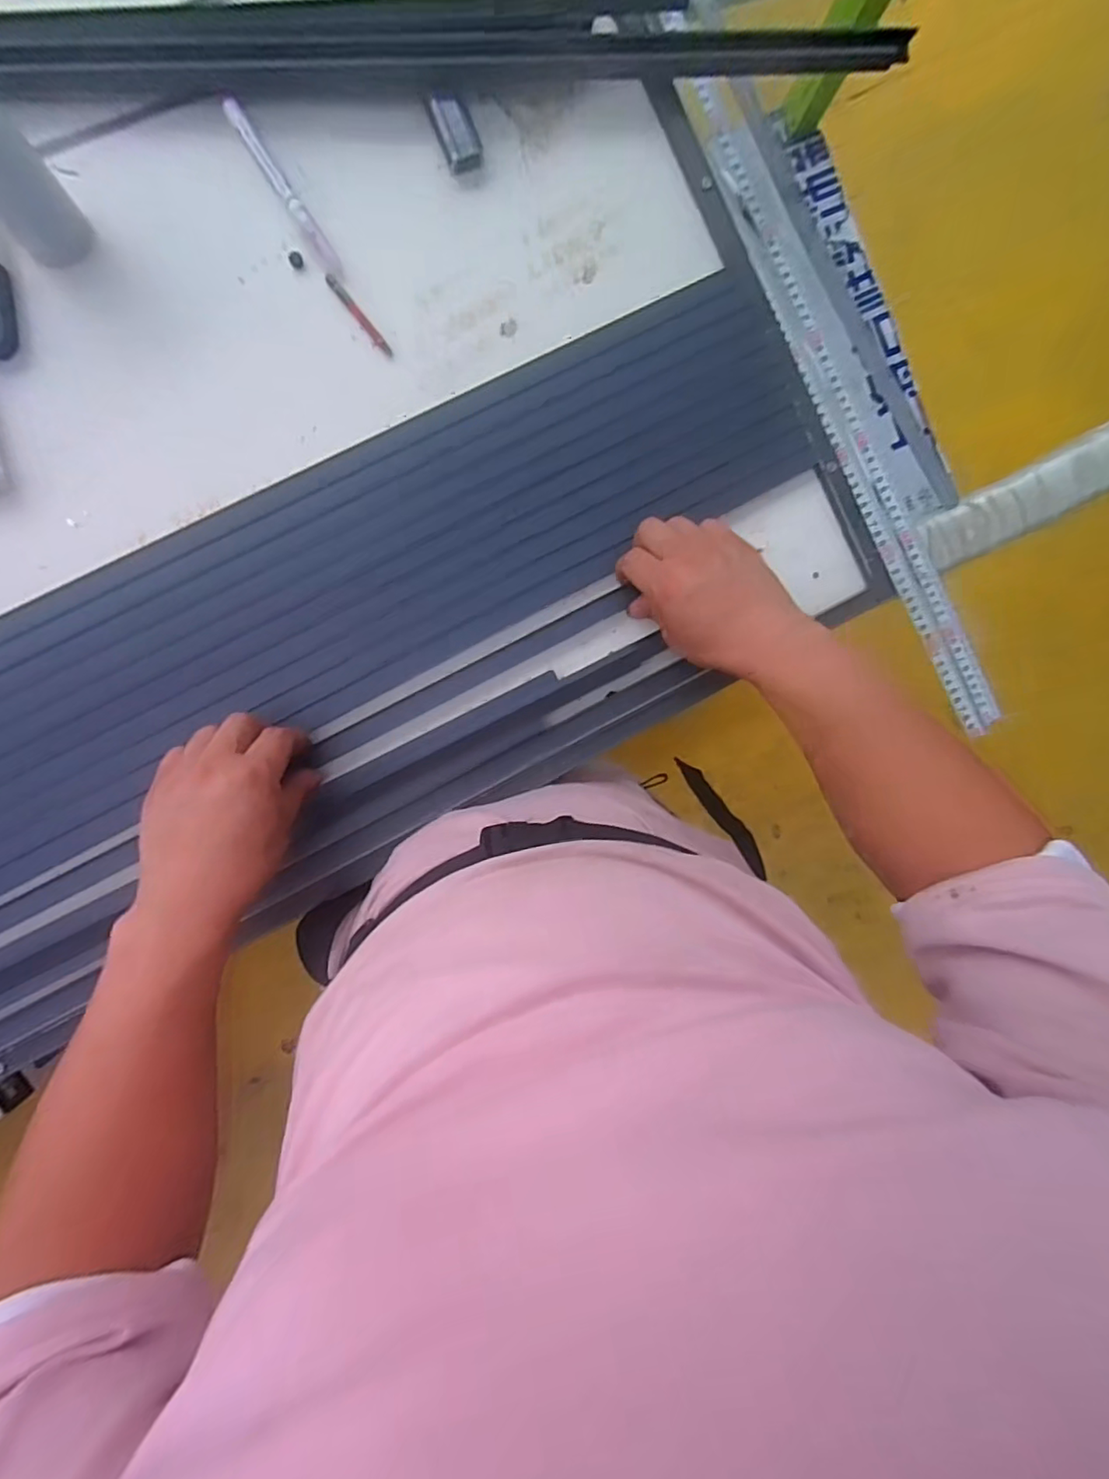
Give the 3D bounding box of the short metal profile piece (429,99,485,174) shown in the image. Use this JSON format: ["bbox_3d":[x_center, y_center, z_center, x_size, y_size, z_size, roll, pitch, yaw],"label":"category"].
[{"bbox_3d":[-0.072,-0.453,0.446,0.028,0.011,0.045,-24,96,-6],"label":"short metal profile piece"}]

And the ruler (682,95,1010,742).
[{"bbox_3d":[0.278,-0.284,0.548,0.041,0.011,0.617,-30,98,-2],"label":"ruler"}]

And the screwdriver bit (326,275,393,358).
[{"bbox_3d":[-0.147,-0.319,0.449,0.009,0.004,0.068,-41,98,-4],"label":"screwdriver bit"}]

